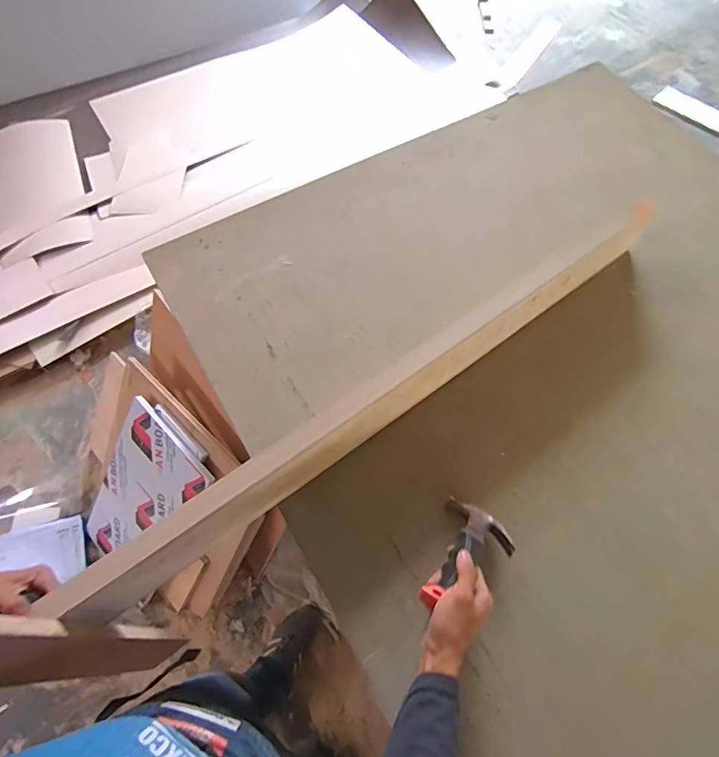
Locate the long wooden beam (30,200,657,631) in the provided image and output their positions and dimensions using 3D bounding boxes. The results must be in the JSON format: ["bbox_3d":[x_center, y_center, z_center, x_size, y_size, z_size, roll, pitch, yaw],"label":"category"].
[{"bbox_3d":[0.075,0.016,0.662,0.981,0.140,0.040,-33,68,-18],"label":"long wooden beam"}]

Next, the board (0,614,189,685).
[{"bbox_3d":[-0.332,0.326,0.531,0.074,0.508,0.019,-40,65,-19],"label":"board"}]

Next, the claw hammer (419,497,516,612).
[{"bbox_3d":[0.129,0.228,0.573,0.100,0.027,0.152,39,48,17],"label":"claw hammer"}]

